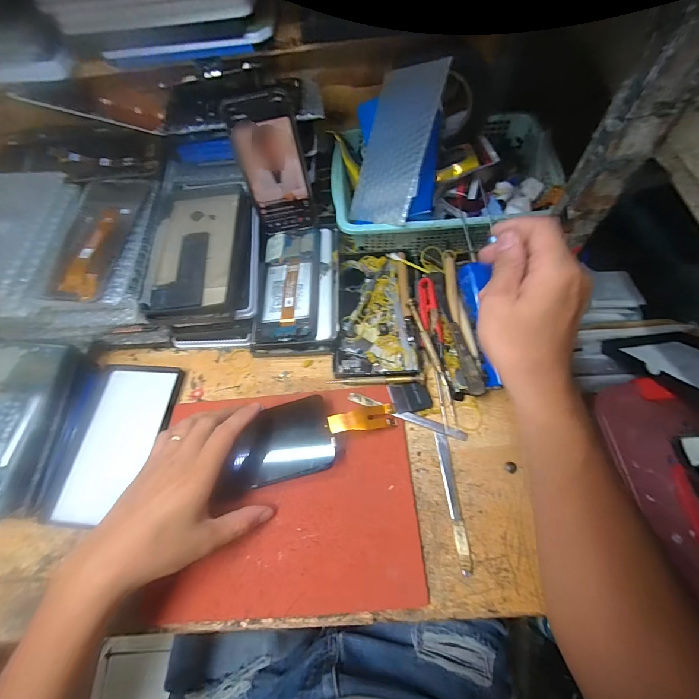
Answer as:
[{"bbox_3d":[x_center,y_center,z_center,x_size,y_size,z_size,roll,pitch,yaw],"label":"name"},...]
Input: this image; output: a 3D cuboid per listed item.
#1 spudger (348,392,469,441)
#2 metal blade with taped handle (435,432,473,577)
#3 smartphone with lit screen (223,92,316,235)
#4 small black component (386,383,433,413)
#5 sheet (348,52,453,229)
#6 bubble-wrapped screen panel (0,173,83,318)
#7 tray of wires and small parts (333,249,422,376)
[{"bbox_3d":[0.061,0.070,0.371,0.129,0.006,0.010,17,67,13],"label":"spudger"},{"bbox_3d":[0.100,0.143,0.336,0.012,0.009,0.123,-5,64,3],"label":"metal blade with taped handle"},{"bbox_3d":[-0.089,-0.212,0.415,0.073,0.146,0.009,-9,43,3],"label":"smartphone with lit screen"},{"bbox_3d":[0.066,0.051,0.379,0.041,0.004,0.034,-13,64,-1],"label":"small black component"},{"bbox_3d":[0.050,-0.229,0.398,0.086,0.008,0.162,25,106,37],"label":"sheet"},{"bbox_3d":[-0.369,-0.117,0.372,0.118,0.022,0.180,-9,64,1],"label":"bubble-wrapped screen panel"},{"bbox_3d":[0.034,-0.049,0.430,0.096,0.020,0.174,1,64,6],"label":"tray of wires and small parts"}]

